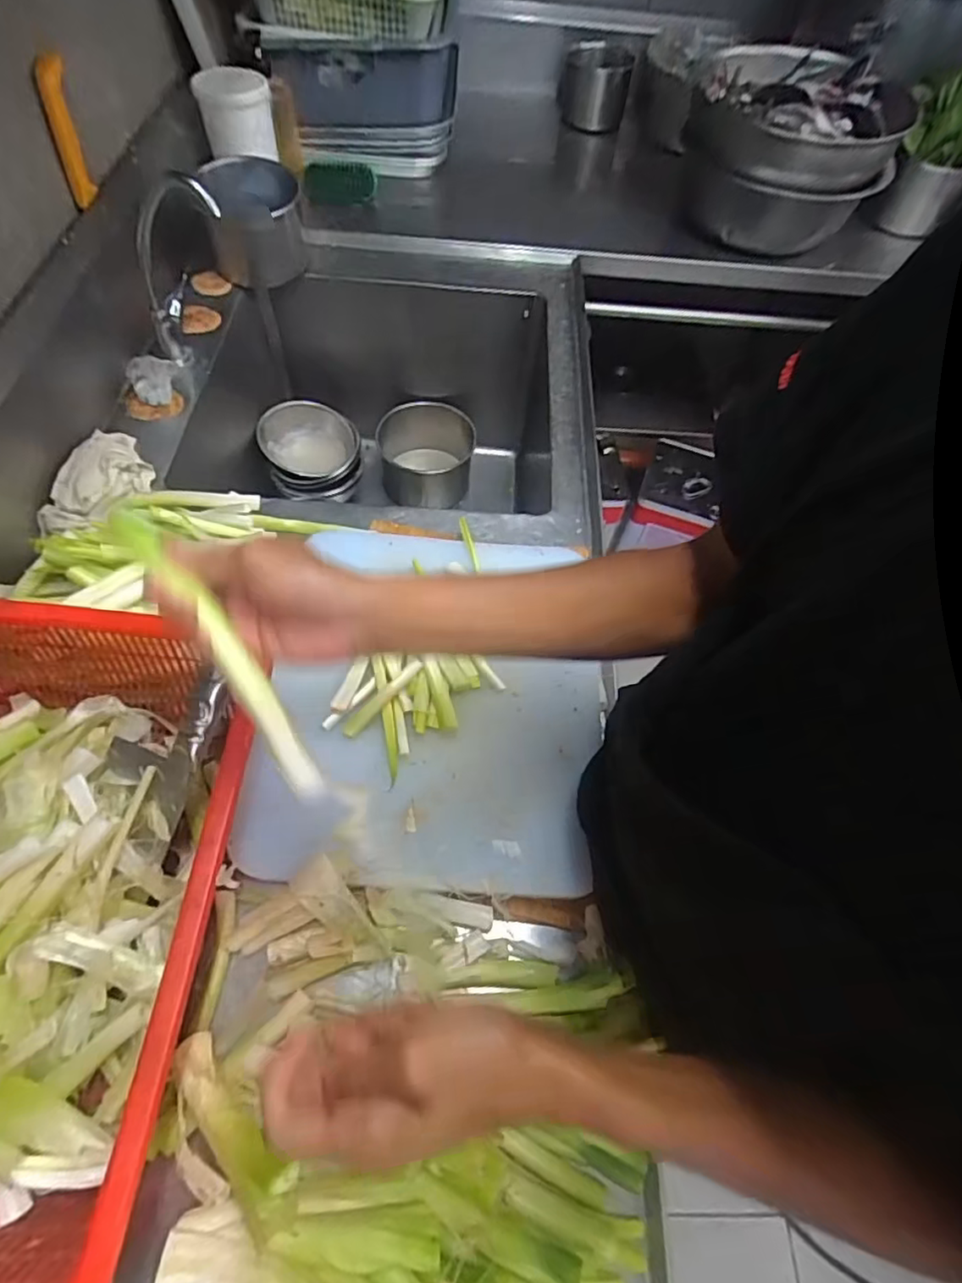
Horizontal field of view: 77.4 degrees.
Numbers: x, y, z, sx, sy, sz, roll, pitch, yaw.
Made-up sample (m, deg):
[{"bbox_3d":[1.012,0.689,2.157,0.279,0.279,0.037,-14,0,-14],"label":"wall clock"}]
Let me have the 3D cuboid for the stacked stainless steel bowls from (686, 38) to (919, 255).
[{"bbox_3d":[0.555,-0.890,1.090,0.336,0.194,0.365,24,61,9],"label":"stacked stainless steel bowls"}]

